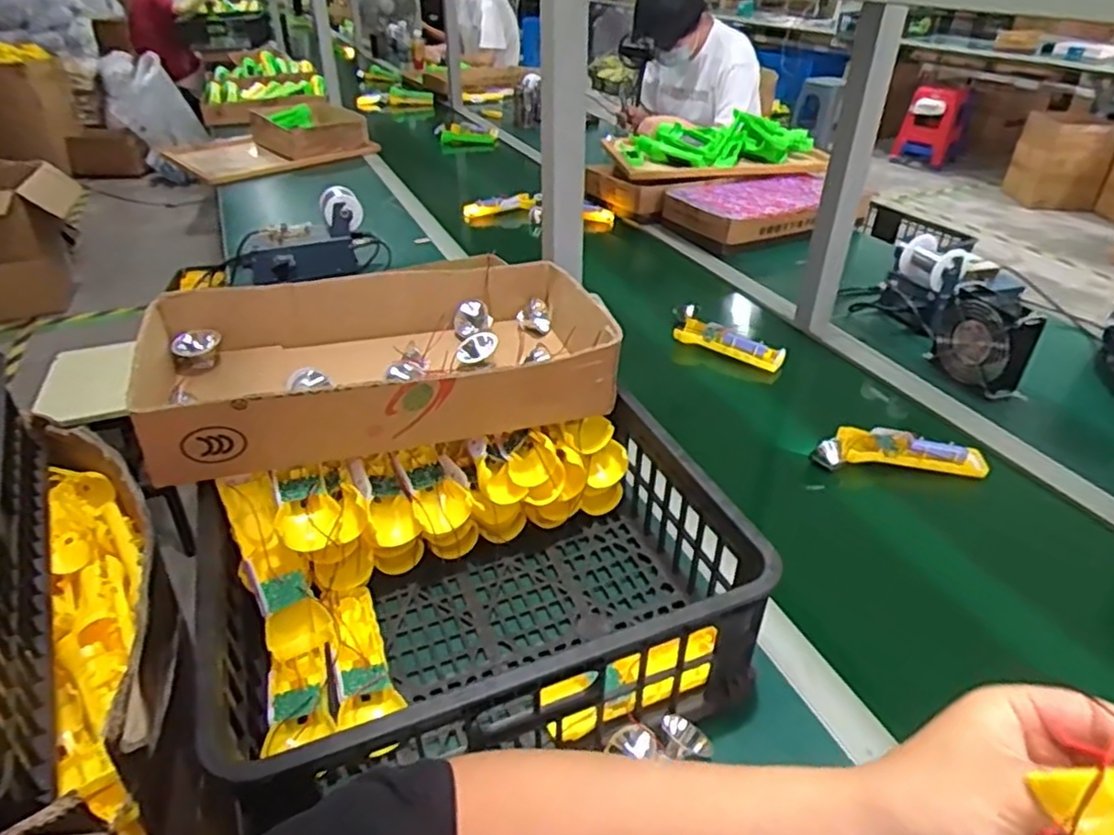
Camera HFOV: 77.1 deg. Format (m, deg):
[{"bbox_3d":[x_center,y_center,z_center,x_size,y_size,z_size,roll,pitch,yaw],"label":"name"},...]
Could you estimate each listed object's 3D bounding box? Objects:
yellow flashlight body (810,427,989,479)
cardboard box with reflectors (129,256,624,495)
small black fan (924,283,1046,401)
[{"bbox_3d":[0.408,0.040,0.843,0.194,0.032,0.051,3,35,4],"label":"yellow flashlight body"},{"bbox_3d":[-0.163,-0.062,0.693,0.418,0.087,0.220,-12,36,-17],"label":"cardboard box with reflectors"},{"bbox_3d":[0.594,-0.108,0.969,0.050,0.120,0.122,-9,35,-13],"label":"small black fan"}]

